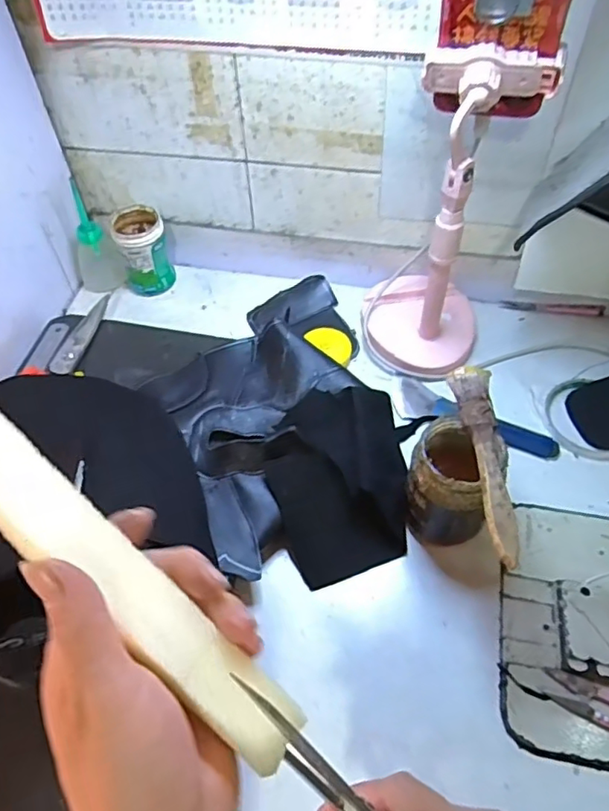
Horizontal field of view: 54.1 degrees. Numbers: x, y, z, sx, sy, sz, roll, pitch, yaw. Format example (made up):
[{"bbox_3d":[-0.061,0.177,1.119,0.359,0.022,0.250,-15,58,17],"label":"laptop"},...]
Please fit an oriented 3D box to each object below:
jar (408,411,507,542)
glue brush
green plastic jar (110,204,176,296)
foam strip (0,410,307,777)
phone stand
[{"bbox_3d":[0.110,0.059,0.443,0.061,0.102,0.061,-1,52,1],"label":"jar"},{"bbox_3d":[0.123,0.034,0.392,0.026,0.013,0.144,-4,52,-1],"label":"glue brush"},{"bbox_3d":[-0.167,-0.159,0.624,0.050,0.077,0.052,-1,52,1],"label":"green plastic jar"},{"bbox_3d":[-0.088,0.051,0.227,0.217,0.005,0.029,43,53,4],"label":"foam strip"},{"bbox_3d":[0.114,-0.156,0.499,0.116,0.259,0.124,2,52,4],"label":"phone stand"}]

